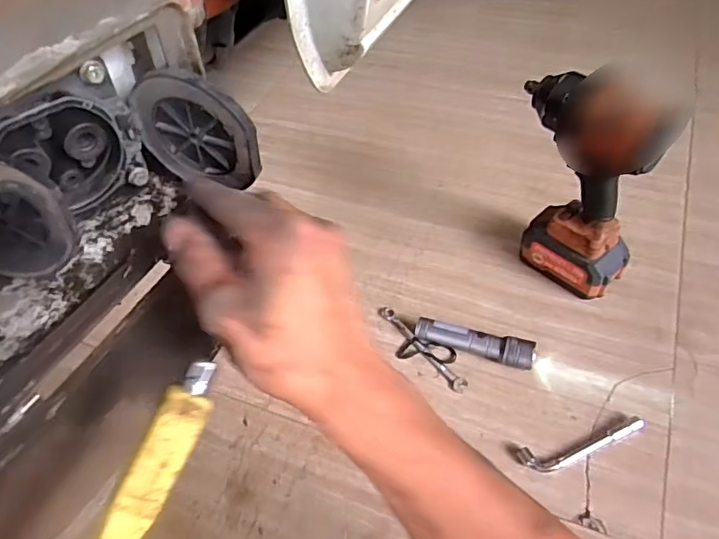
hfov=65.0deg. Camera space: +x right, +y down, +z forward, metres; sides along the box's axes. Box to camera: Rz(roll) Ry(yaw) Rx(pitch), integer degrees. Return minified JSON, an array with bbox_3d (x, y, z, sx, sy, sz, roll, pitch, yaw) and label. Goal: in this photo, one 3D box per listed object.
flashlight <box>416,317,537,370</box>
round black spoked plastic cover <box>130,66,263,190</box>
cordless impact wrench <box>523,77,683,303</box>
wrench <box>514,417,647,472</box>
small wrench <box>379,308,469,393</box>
[{"bbox_3d":[0.144,0.094,0.714,0.149,0.034,0.030,13,54,16],"label":"flashlight"},{"bbox_3d":[-0.094,-0.080,0.319,0.075,0.071,0.007,13,54,16],"label":"round black spoked plastic cover"},{"bbox_3d":[0.270,-0.101,0.701,0.082,0.281,0.171,-28,54,-16],"label":"cordless impact wrench"},{"bbox_3d":[0.252,0.197,0.632,0.144,0.015,0.027,-13,51,-4],"label":"wrench"},{"bbox_3d":[0.081,0.101,0.740,0.021,0.009,0.158,-32,55,-18],"label":"small wrench"}]

